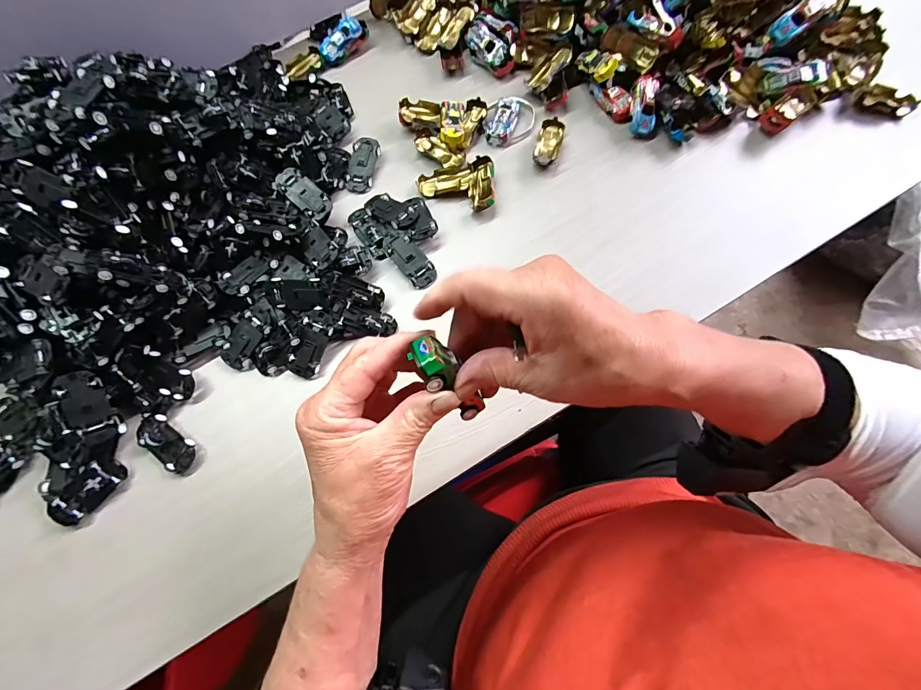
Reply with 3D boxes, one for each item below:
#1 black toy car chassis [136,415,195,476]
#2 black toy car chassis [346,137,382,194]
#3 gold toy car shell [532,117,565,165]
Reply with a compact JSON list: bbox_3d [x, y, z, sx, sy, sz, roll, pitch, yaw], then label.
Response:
[{"bbox_3d":[-0.272,0.090,0.363,0.063,0.016,0.032,34,77,13],"label":"black toy car chassis"},{"bbox_3d":[-0.112,-0.206,0.453,0.029,0.014,0.064,10,73,7],"label":"black toy car chassis"},{"bbox_3d":[0.100,-0.228,0.446,0.027,0.015,0.065,16,73,9],"label":"gold toy car shell"}]

